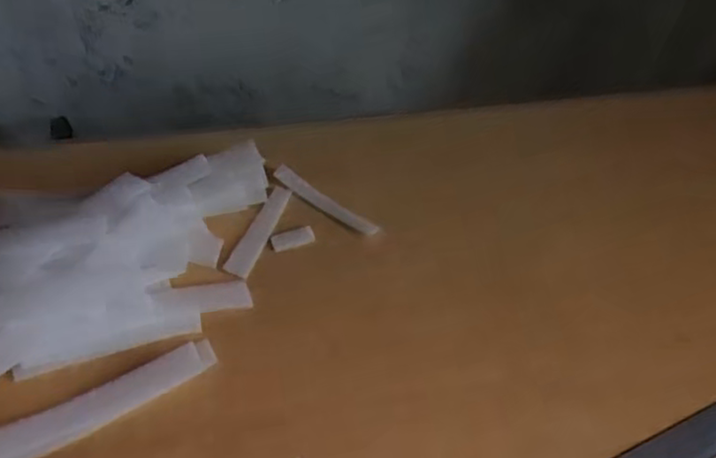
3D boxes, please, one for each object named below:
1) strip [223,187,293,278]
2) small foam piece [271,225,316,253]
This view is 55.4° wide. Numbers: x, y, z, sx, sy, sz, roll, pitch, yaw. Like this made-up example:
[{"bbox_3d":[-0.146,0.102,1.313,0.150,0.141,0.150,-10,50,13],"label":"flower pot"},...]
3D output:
[{"bbox_3d":[-0.082,0.000,0.564,0.021,0.004,0.098,14,49,11],"label":"strip"},{"bbox_3d":[-0.053,0.008,0.561,0.035,0.004,0.018,-18,51,-17],"label":"small foam piece"}]

